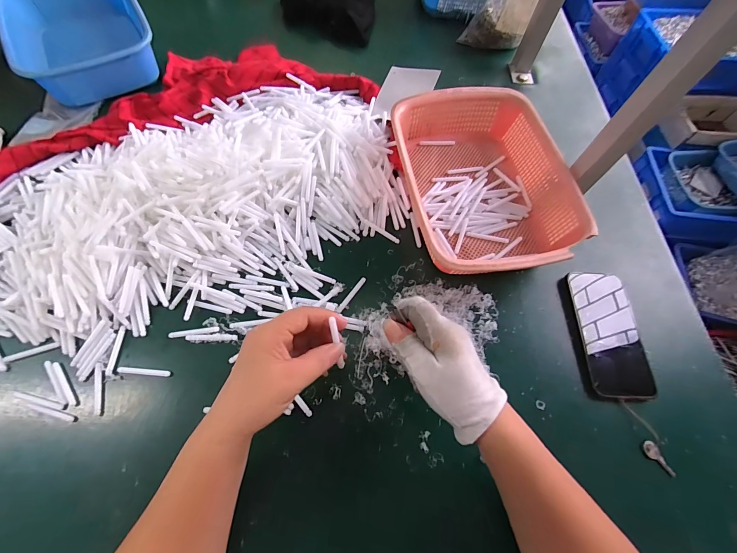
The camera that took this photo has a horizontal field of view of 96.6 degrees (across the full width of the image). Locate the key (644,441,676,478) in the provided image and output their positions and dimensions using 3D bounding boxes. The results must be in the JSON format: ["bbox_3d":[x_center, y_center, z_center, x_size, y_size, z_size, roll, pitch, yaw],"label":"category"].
[{"bbox_3d":[0.325,0.205,0.367,0.013,0.006,0.039,-29,71,-14],"label":"key"}]

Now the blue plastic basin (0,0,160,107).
[{"bbox_3d":[-0.508,-0.427,0.594,0.202,0.096,0.274,-29,70,-15],"label":"blue plastic basin"}]

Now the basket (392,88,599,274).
[{"bbox_3d":[0.155,-0.134,0.471,0.210,0.073,0.291,-11,67,-7],"label":"basket"}]

